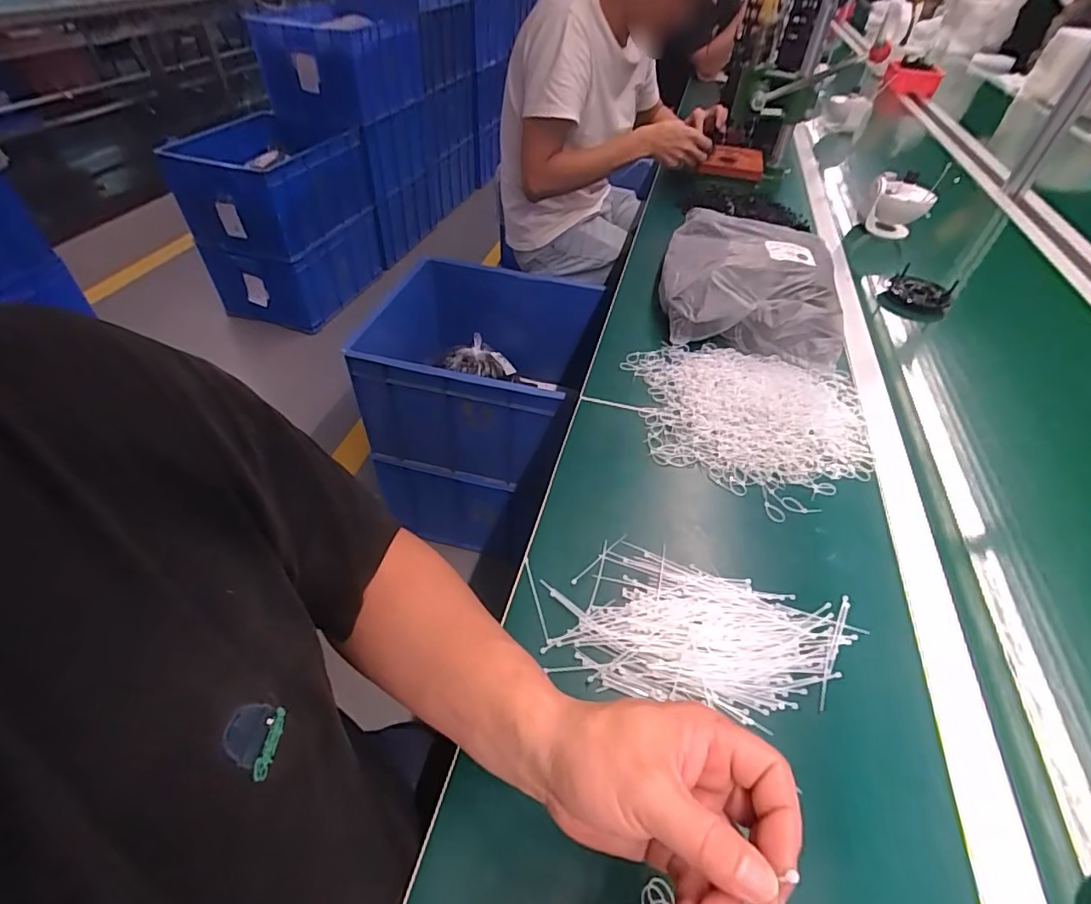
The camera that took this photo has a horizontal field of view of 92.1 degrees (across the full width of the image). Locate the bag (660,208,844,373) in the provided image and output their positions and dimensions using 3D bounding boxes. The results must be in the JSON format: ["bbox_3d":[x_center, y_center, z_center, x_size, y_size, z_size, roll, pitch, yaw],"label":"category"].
[{"bbox_3d":[0.312,-0.268,0.815,0.256,0.086,0.347,9,49,5],"label":"bag"}]

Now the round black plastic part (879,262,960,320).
[{"bbox_3d":[0.612,-0.255,0.868,0.100,0.049,0.099,32,52,25],"label":"round black plastic part"}]

